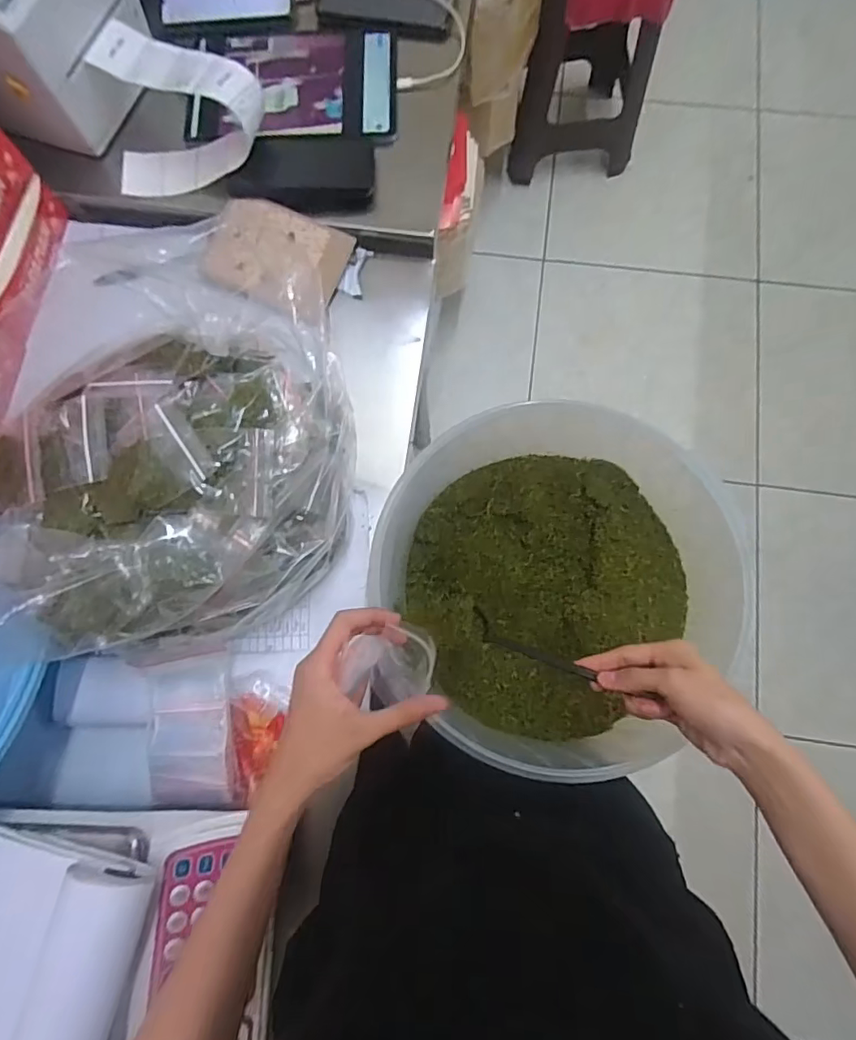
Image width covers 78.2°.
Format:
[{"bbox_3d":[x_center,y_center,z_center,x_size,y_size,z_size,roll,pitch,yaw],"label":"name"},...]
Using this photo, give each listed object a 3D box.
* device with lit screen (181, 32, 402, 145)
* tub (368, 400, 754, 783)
[{"bbox_3d":[-0.161,-0.528,0.637,0.246,0.015,0.166,2,78,2],"label":"device with lit screen"},{"bbox_3d":[0.113,0.075,0.550,0.317,0.169,0.304,0,78,1],"label":"tub"}]

